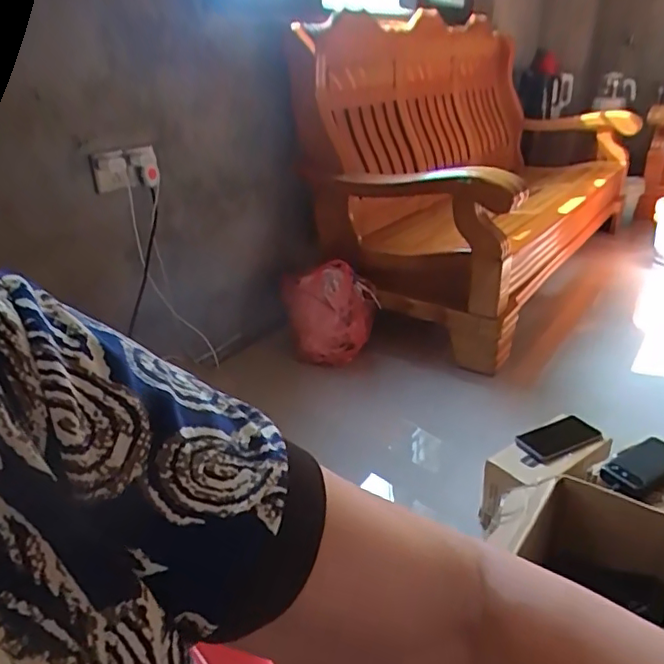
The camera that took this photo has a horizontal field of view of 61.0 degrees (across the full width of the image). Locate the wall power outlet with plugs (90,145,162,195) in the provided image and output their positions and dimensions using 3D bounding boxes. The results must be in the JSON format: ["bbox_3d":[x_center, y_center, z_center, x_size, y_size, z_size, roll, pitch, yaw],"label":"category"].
[{"bbox_3d":[-0.459,-0.361,1.254,0.032,0.081,0.140,19,33,41],"label":"wall power outlet with plugs"}]

